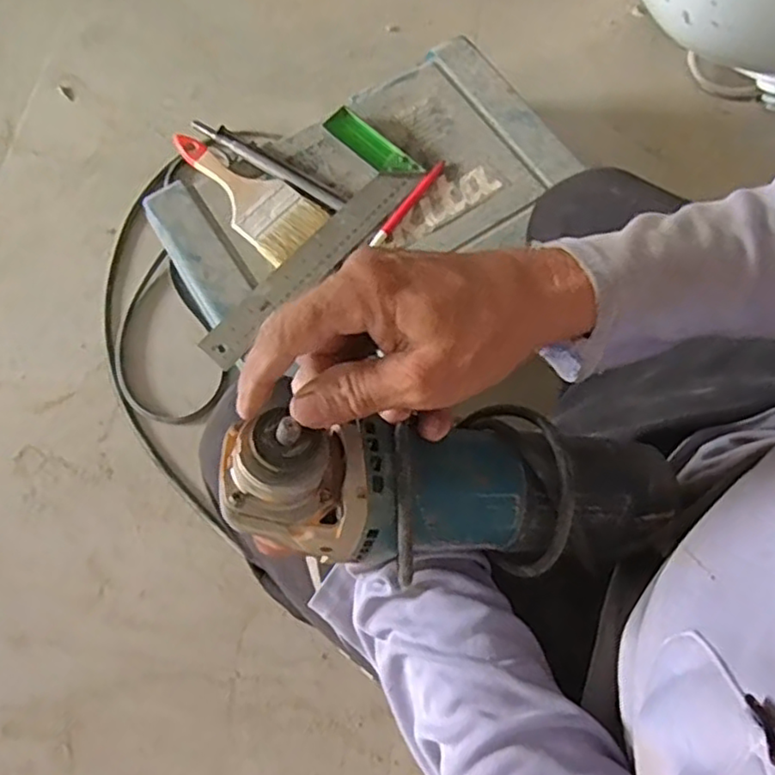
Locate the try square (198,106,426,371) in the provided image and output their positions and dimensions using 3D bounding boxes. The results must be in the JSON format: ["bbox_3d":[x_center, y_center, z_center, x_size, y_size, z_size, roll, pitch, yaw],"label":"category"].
[{"bbox_3d":[-0.090,-0.157,0.677,0.112,0.014,0.308,33,75,12],"label":"try square"}]

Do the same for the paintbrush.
[{"bbox_3d":[-0.152,-0.211,0.686,0.178,0.021,0.077,41,75,14],"label":"paintbrush"}]

